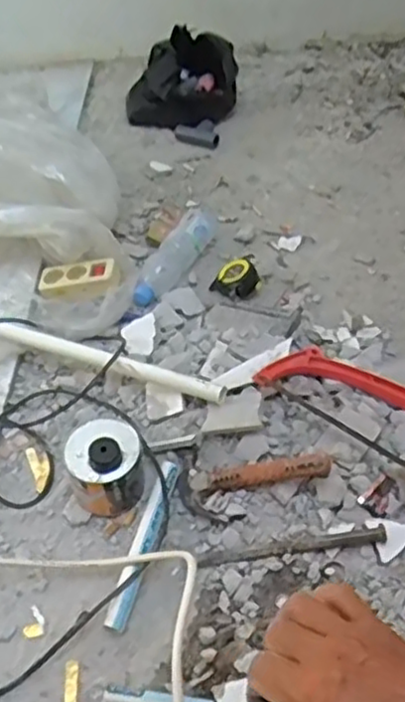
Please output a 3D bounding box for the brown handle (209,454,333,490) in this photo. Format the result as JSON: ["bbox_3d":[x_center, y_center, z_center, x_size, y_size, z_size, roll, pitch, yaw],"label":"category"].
[{"bbox_3d":[0.088,0.156,0.914,0.158,0.032,0.027,-11,45,17],"label":"brown handle"}]

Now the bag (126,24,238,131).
[{"bbox_3d":[-0.040,-0.614,1.626,0.190,0.159,0.211,30,56,28],"label":"bag"}]

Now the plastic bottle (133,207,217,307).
[{"bbox_3d":[-0.048,-0.175,1.278,0.084,0.057,0.244,14,50,17],"label":"plastic bottle"}]

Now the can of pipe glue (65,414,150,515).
[{"bbox_3d":[-0.125,0.148,0.927,0.105,0.100,0.094,-9,47,-4],"label":"can of pipe glue"}]

